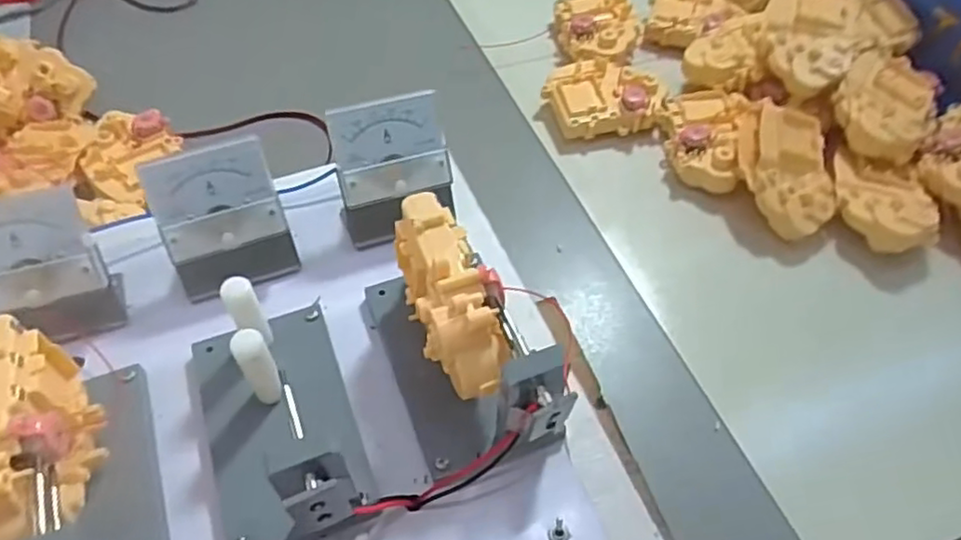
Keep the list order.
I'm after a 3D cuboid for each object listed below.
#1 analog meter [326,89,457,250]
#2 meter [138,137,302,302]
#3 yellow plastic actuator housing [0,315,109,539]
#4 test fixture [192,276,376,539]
[{"bbox_3d":[-0.051,-0.057,0.392,0.067,0.070,0.045,-15,56,-11],"label":"analog meter"},{"bbox_3d":[-0.141,-0.028,0.370,0.062,0.069,0.040,-18,56,-13],"label":"meter"},{"bbox_3d":[-0.182,0.068,0.276,0.032,0.062,0.092,-15,55,-11],"label":"yellow plastic actuator housing"},{"bbox_3d":[-0.098,0.063,0.314,0.069,0.058,0.116,-17,56,-13],"label":"test fixture"}]

